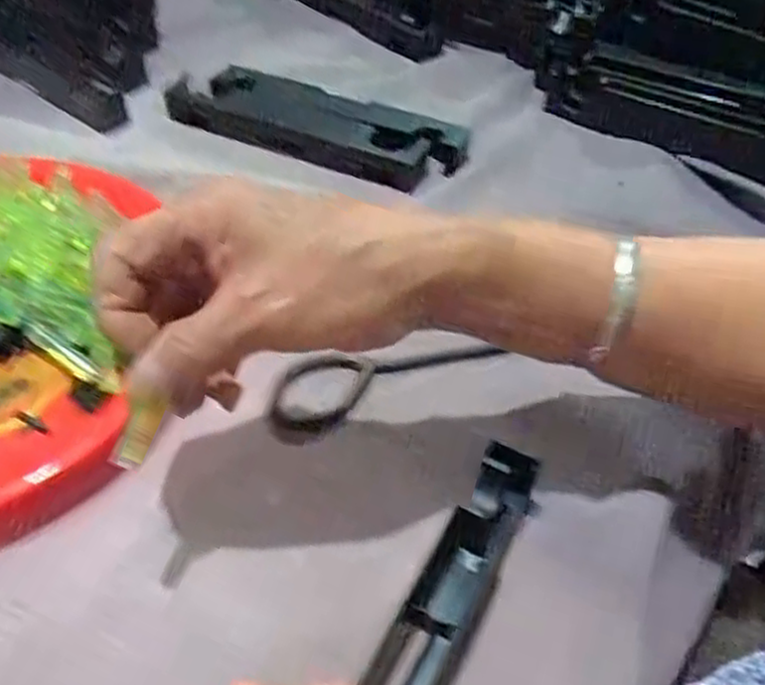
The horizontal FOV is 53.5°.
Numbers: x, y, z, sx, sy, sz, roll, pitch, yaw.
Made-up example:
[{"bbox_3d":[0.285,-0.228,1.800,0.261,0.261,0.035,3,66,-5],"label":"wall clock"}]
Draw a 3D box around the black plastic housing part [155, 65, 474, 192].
[{"bbox_3d":[-0.050,-0.154,0.528,0.206,0.027,0.068,22,50,17],"label":"black plastic housing part"}]

